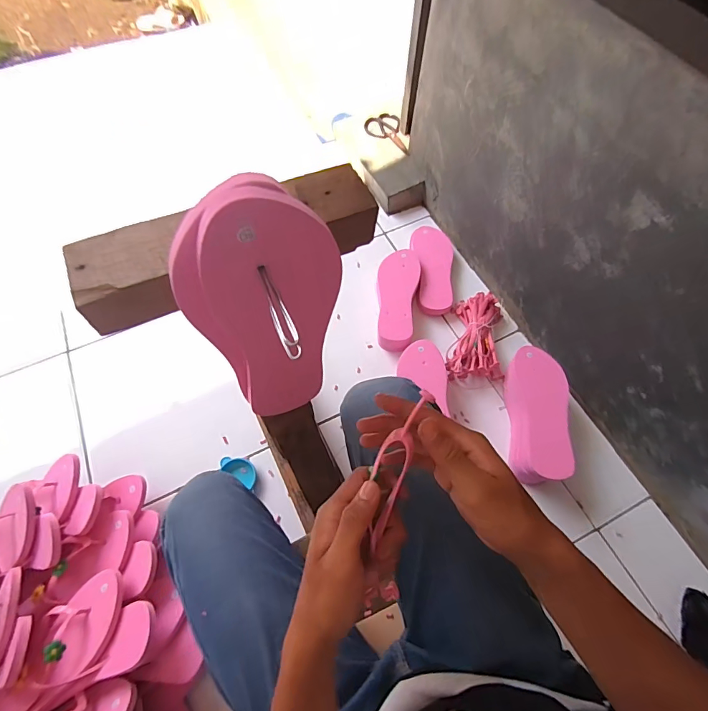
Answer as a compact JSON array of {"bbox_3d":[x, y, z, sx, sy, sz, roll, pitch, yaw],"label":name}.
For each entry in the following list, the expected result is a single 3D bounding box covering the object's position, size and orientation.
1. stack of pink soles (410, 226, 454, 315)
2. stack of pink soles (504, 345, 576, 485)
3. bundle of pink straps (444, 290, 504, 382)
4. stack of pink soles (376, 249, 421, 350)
[{"bbox_3d":[0.187,-0.215,0.965,0.102,0.042,0.249,4,62,1],"label":"stack of pink soles"},{"bbox_3d":[0.349,0.115,0.769,0.099,0.106,0.254,2,62,0],"label":"stack of pink soles"},{"bbox_3d":[0.268,-0.046,0.869,0.113,0.056,0.207,9,63,3],"label":"bundle of pink straps"},{"bbox_3d":[0.097,-0.126,0.923,0.094,0.055,0.259,7,62,2],"label":"stack of pink soles"}]

